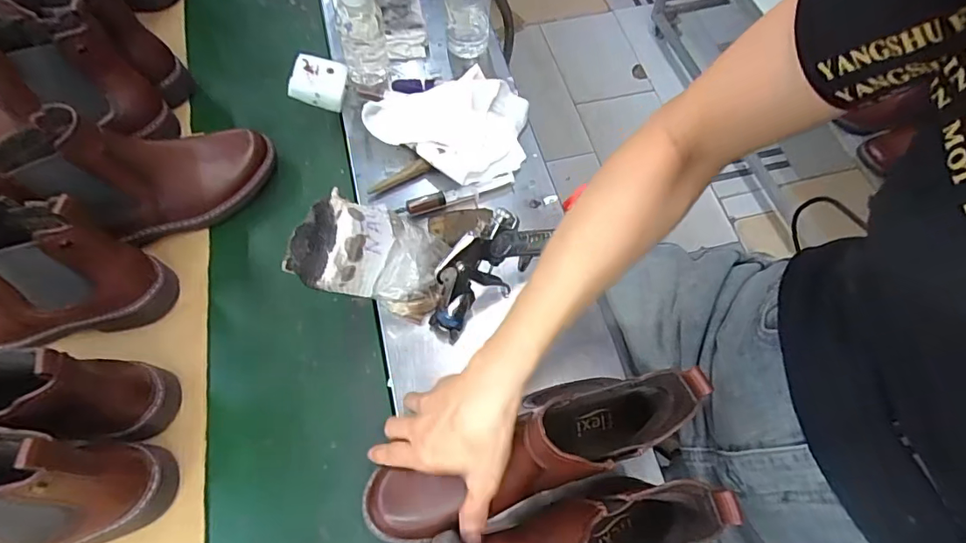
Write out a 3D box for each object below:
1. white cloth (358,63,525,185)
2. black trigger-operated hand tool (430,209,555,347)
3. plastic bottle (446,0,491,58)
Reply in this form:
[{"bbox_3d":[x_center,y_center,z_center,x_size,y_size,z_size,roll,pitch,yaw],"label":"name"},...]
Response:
[{"bbox_3d":[-0.030,-0.168,0.582,0.198,0.037,0.140,-17,68,-8],"label":"white cloth"},{"bbox_3d":[0.009,-0.007,0.481,0.152,0.091,0.046,-38,71,-18],"label":"black trigger-operated hand tool"},{"bbox_3d":[-0.019,-0.338,0.619,0.055,0.135,0.052,4,64,0],"label":"plastic bottle"}]

